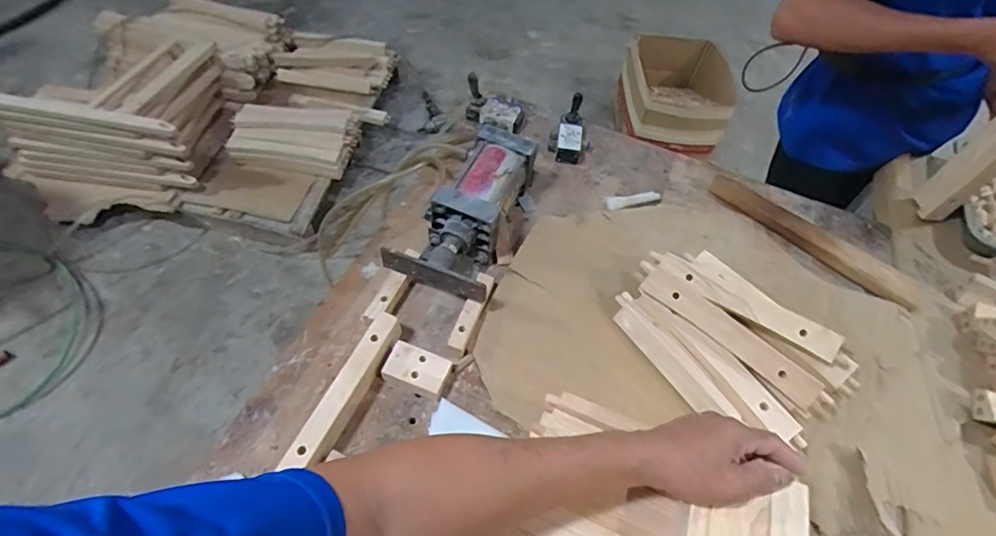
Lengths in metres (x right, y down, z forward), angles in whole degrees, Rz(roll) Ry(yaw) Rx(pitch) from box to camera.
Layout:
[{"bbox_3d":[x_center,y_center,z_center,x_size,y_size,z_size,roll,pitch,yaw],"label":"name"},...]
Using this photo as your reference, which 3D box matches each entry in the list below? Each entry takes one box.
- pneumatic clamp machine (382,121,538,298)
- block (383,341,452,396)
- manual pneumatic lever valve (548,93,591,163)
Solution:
[{"bbox_3d":[-0.039,-0.087,0.772,0.145,0.093,0.272,20,56,9],"label":"pneumatic clamp machine"},{"bbox_3d":[-0.101,0.130,0.655,0.078,0.031,0.046,20,56,8],"label":"block"},{"bbox_3d":[0.133,-0.248,0.917,0.076,0.079,0.099,14,55,4],"label":"manual pneumatic lever valve"}]

